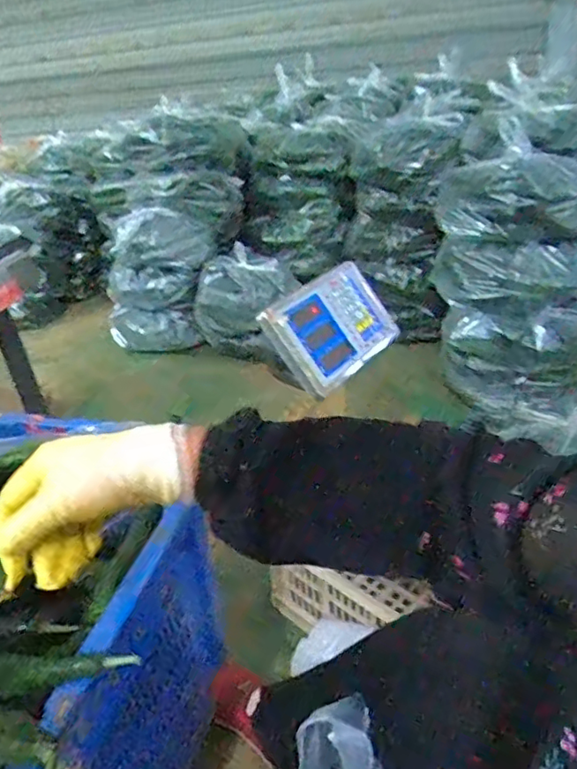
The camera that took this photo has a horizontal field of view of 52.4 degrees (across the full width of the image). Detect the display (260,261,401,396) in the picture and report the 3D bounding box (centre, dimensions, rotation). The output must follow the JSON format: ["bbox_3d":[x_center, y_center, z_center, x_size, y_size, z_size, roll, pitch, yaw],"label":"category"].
[{"bbox_3d":[0.075,-0.093,0.908,0.038,0.153,0.260,-28,8,44],"label":"display"}]

